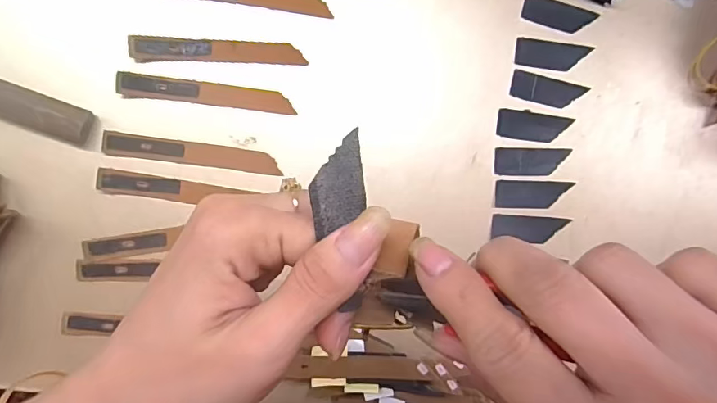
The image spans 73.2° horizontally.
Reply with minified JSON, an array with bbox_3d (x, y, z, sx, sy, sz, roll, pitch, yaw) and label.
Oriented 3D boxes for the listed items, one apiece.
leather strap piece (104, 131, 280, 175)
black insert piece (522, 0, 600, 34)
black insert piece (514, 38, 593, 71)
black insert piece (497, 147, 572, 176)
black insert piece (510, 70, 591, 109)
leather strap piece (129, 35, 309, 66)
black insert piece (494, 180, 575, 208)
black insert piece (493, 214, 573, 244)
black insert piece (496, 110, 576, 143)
[{"bbox_3d":[-0.124,-0.036,0.365,0.125,0.010,0.017,7,90,-9],"label":"leather strap piece"},{"bbox_3d":[0.171,-0.157,0.410,0.064,0.004,0.023,13,89,-9],"label":"black insert piece"},{"bbox_3d":[0.165,-0.125,0.413,0.067,0.004,0.024,3,91,-9],"label":"black insert piece"},{"bbox_3d":[0.147,-0.033,0.408,0.065,0.004,0.023,-1,92,-9],"label":"black insert piece"},{"bbox_3d":[0.162,-0.094,0.410,0.066,0.004,0.023,11,90,-9],"label":"black insert piece"},{"bbox_3d":[-0.103,-0.113,0.361,0.124,0.008,0.017,0,91,-9],"label":"leather strap piece"},{"bbox_3d":[0.148,-0.006,0.409,0.065,0.006,0.023,1,91,-9],"label":"black insert piece"},{"bbox_3d":[0.146,0.023,0.410,0.066,0.004,0.021,4,91,-9],"label":"black insert piece"},{"bbox_3d":[0.148,-0.063,0.407,0.064,0.004,0.024,8,90,-9],"label":"black insert piece"}]

